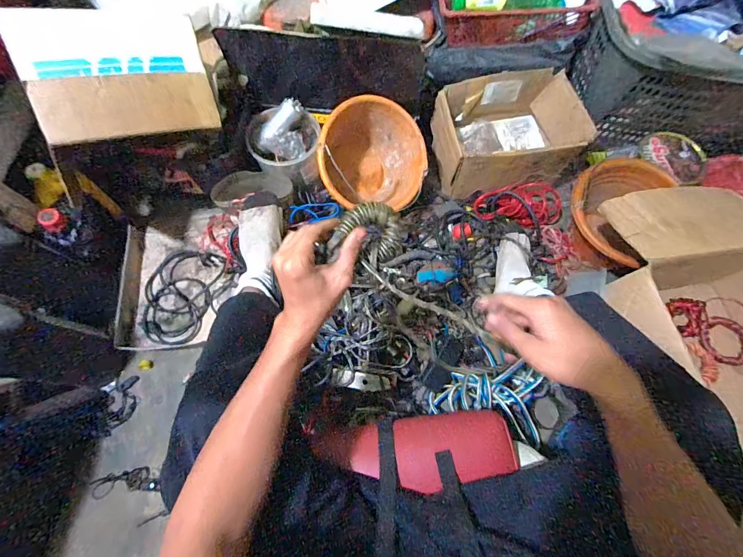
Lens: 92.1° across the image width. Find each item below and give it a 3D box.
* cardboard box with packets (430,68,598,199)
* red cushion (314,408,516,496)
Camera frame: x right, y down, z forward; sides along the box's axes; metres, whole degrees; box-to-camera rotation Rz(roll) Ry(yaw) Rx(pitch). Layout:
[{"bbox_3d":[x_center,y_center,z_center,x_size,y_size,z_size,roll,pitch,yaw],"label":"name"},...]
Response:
[{"bbox_3d":[0.323,-0.346,0.865,0.318,0.146,0.240,-11,70,-4],"label":"cardboard box with packets"},{"bbox_3d":[0.086,0.281,0.567,0.268,0.070,0.102,-5,48,-5],"label":"red cushion"}]

